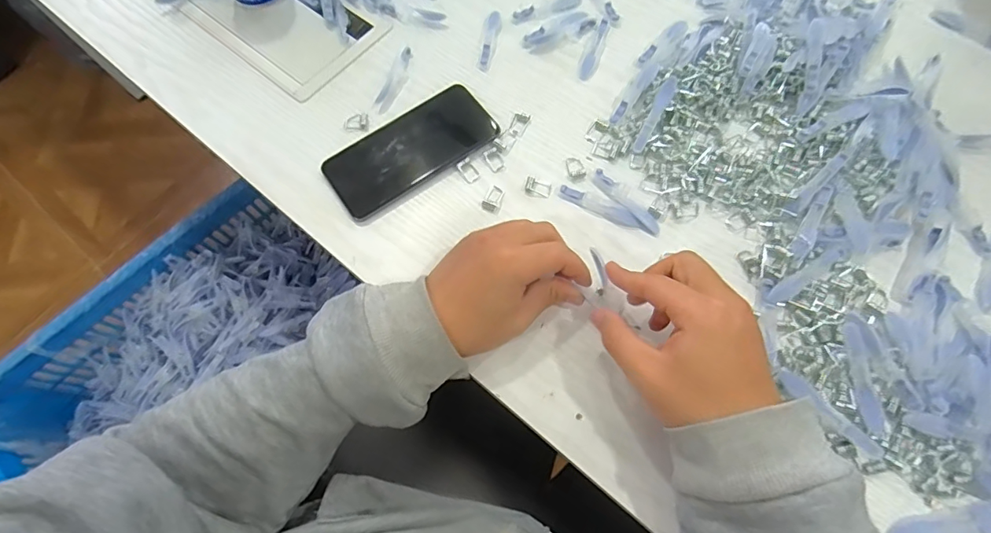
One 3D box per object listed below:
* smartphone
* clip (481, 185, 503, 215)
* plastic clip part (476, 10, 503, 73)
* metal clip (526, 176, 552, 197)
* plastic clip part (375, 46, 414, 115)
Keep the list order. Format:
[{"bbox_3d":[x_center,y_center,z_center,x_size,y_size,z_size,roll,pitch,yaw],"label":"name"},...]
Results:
[{"bbox_3d":[-0.080,-0.112,0.460,0.162,0.007,0.078,-33,71,-10],"label":"smartphone"},{"bbox_3d":[-0.002,-0.062,0.442,0.016,0.004,0.027,21,71,11],"label":"clip"},{"bbox_3d":[-0.007,-0.241,0.508,0.018,0.004,0.082,10,69,7],"label":"plastic clip part"},{"bbox_3d":[0.039,-0.074,0.444,0.026,0.004,0.015,28,72,13],"label":"metal clip"},{"bbox_3d":[-0.102,-0.193,0.494,0.021,0.004,0.083,14,70,8],"label":"plastic clip part"}]

